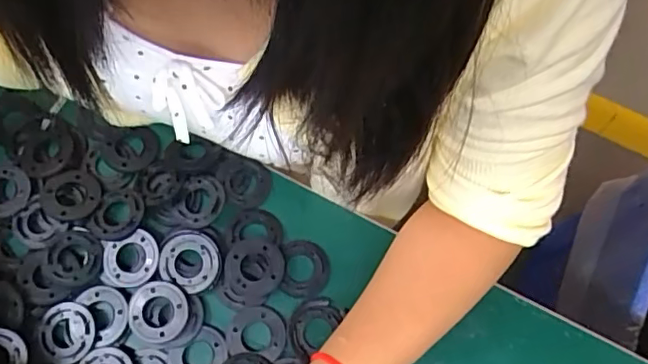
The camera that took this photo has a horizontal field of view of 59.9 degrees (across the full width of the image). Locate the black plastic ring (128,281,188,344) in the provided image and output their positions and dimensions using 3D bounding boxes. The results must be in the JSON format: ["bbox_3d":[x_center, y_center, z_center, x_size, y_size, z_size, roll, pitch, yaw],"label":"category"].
[{"bbox_3d":[-0.124,0.097,0.421,0.043,0.012,0.043,0,73,0],"label":"black plastic ring"}]

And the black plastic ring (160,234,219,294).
[{"bbox_3d":[-0.102,0.062,0.432,0.047,0.012,0.040,29,75,8],"label":"black plastic ring"}]

